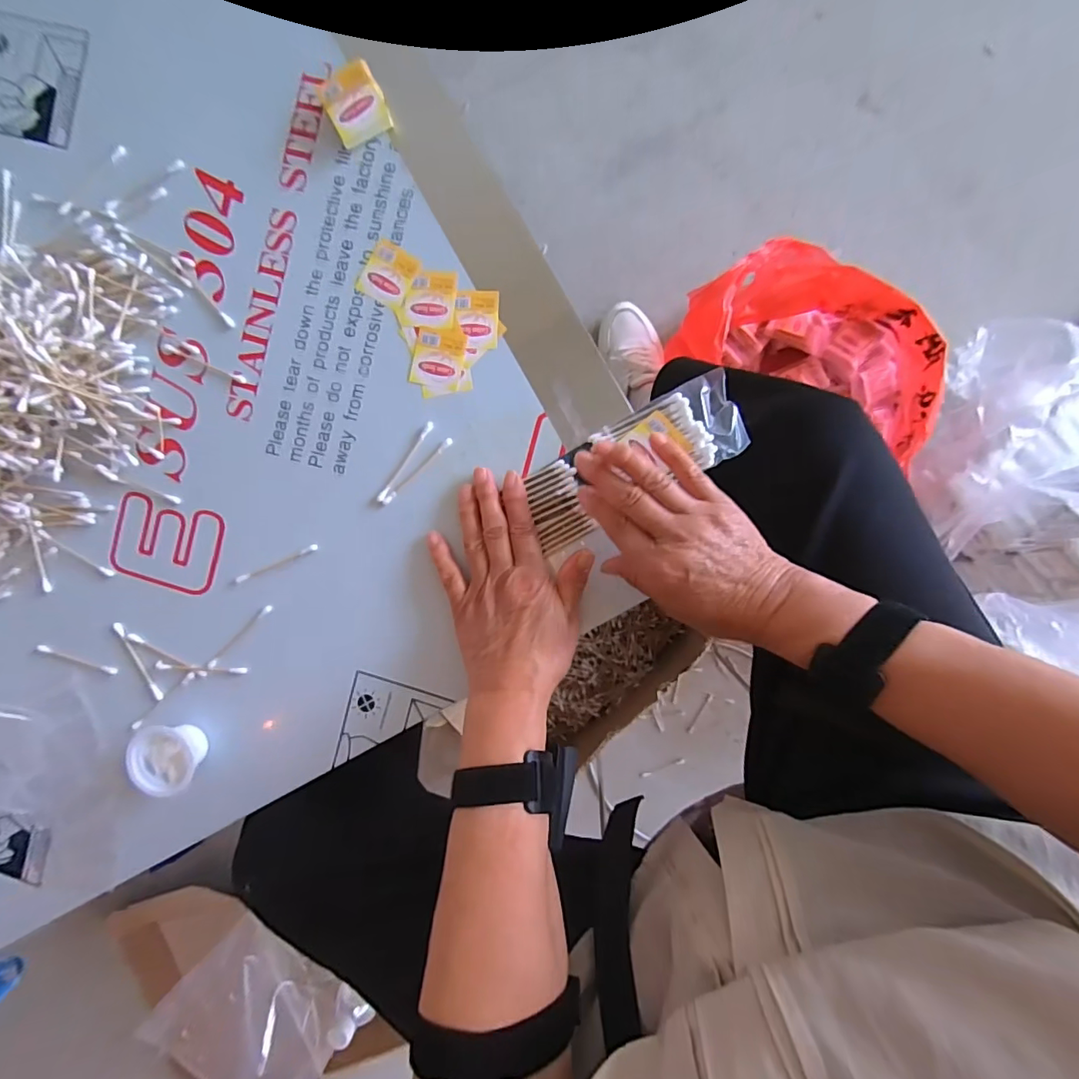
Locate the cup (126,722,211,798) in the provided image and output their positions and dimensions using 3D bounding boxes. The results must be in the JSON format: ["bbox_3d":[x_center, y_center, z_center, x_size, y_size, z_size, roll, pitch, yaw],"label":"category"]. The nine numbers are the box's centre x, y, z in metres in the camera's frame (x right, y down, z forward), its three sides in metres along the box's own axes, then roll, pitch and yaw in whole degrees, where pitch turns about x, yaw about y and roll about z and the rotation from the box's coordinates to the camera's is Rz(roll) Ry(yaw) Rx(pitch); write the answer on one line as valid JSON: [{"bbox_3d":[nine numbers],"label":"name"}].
[{"bbox_3d":[-0.292,0.172,0.403,0.049,0.027,0.053,0,92,4],"label":"cup"}]

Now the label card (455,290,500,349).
[{"bbox_3d":[-0.048,-0.167,0.387,0.033,0.004,0.043,3,92,4],"label":"label card"}]

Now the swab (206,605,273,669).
[{"bbox_3d":[-0.242,0.078,0.413,0.072,0.004,0.007,-43,89,4],"label":"swab"}]

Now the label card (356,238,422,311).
[{"bbox_3d":[-0.116,-0.204,0.392,0.038,0.004,0.043,28,94,3],"label":"label card"}]

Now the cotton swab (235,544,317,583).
[{"bbox_3d":[-0.210,0.019,0.406,0.072,0.004,0.005,-22,90,5],"label":"cotton swab"}]

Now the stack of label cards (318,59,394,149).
[{"bbox_3d":[-0.137,-0.323,0.380,0.042,0.020,0.045,-25,90,5],"label":"stack of label cards"}]

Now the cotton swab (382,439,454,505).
[{"bbox_3d":[-0.094,-0.053,0.394,0.071,0.004,0.006,-42,89,4],"label":"cotton swab"}]

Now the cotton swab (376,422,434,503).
[{"bbox_3d":[-0.104,-0.060,0.393,0.006,0.004,0.073,35,94,2],"label":"cotton swab"}]

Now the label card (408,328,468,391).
[{"bbox_3d":[-0.078,-0.139,0.391,0.039,0.004,0.044,12,93,4],"label":"label card"}]

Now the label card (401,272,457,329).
[{"bbox_3d":[-0.084,-0.184,0.390,0.040,0.004,0.042,7,92,4],"label":"label card"}]

